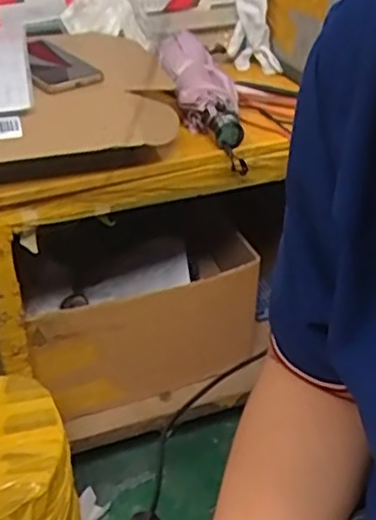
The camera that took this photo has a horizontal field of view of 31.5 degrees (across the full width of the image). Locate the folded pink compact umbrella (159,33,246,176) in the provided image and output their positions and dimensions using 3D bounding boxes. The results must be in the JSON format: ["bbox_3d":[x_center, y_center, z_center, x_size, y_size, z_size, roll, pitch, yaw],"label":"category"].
[{"bbox_3d":[0.017,-0.237,0.926,0.096,0.071,0.282,-9,48,-14],"label":"folded pink compact umbrella"}]

